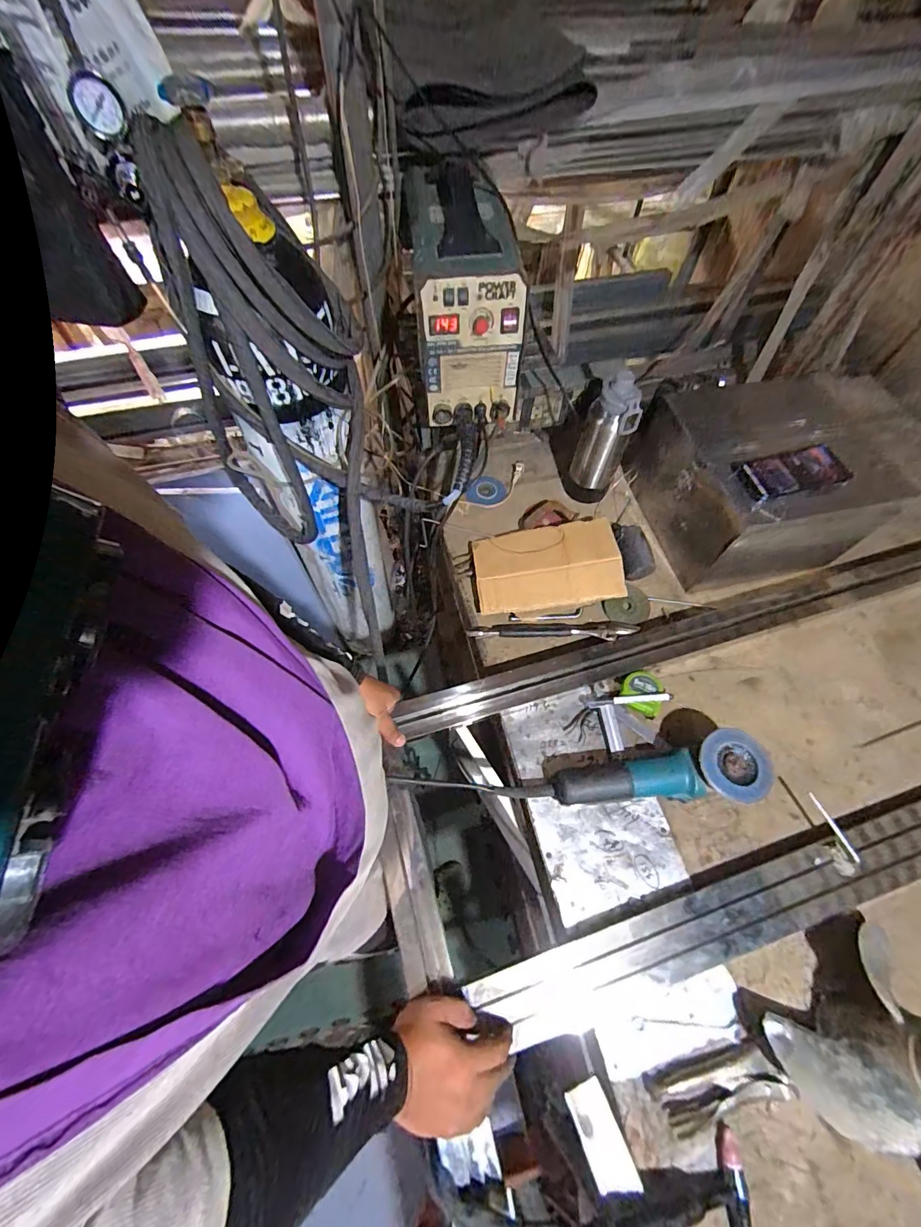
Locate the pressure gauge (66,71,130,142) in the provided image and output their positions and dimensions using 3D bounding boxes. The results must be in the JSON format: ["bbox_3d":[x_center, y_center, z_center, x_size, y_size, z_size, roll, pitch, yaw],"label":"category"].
[{"bbox_3d":[-0.384,-0.539,0.468,0.048,0.047,0.022,-21,64,-13],"label":"pressure gauge"}]

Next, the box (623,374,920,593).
[{"bbox_3d":[0.521,-0.251,0.831,0.291,0.228,0.351,-14,63,-9],"label":"box"}]

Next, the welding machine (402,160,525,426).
[{"bbox_3d":[0.004,-0.527,0.730,0.157,0.257,0.319,-3,61,-4],"label":"welding machine"}]

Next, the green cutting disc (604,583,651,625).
[{"bbox_3d":[0.311,-0.012,0.812,0.077,0.011,0.074,-39,84,2],"label":"green cutting disc"}]

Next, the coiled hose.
[{"bbox_3d":[-0.304,-0.365,0.740,0.282,0.574,0.170,-15,63,-10],"label":"coiled hose"}]

